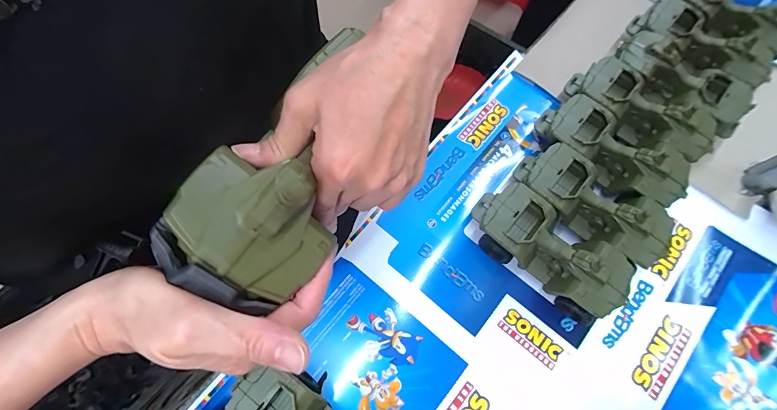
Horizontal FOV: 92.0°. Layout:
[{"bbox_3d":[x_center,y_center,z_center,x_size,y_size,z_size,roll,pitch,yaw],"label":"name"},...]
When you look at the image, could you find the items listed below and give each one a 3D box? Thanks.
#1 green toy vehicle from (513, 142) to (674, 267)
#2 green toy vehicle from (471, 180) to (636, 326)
[{"bbox_3d":[0.249,0.000,0.475,0.188,0.079,0.080,39,75,13],"label":"green toy vehicle"},{"bbox_3d":[0.189,0.053,0.455,0.187,0.078,0.082,39,75,13],"label":"green toy vehicle"}]

